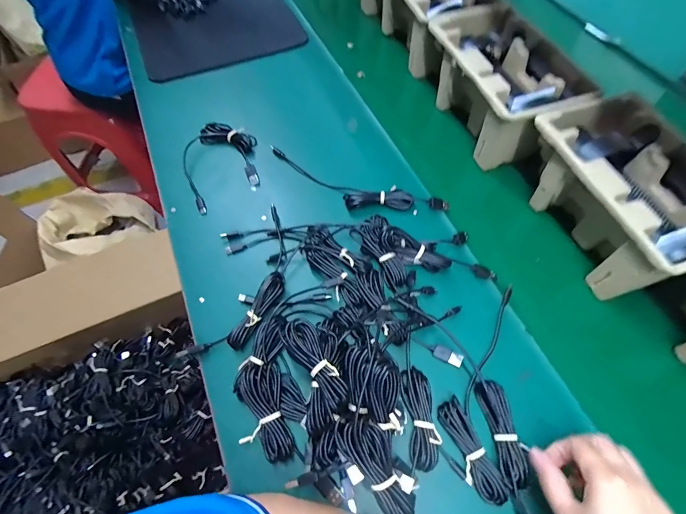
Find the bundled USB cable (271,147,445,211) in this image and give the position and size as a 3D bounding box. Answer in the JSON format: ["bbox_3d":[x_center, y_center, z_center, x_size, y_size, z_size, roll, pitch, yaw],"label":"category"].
[{"bbox_3d":[0.008,-0.096,0.481,0.260,0.022,0.057,21,59,11],"label":"bundled USB cable"}]

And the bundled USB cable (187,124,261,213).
[{"bbox_3d":[-0.174,-0.138,0.499,0.100,0.014,0.158,-9,58,-8],"label":"bundled USB cable"}]

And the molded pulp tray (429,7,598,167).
[{"bbox_3d":[0.227,-0.246,0.517,0.145,0.112,0.229,-15,59,-12],"label":"molded pulp tray"}]

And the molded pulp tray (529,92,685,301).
[{"bbox_3d":[0.328,-0.070,0.421,0.146,0.108,0.227,-15,59,-12],"label":"molded pulp tray"}]

